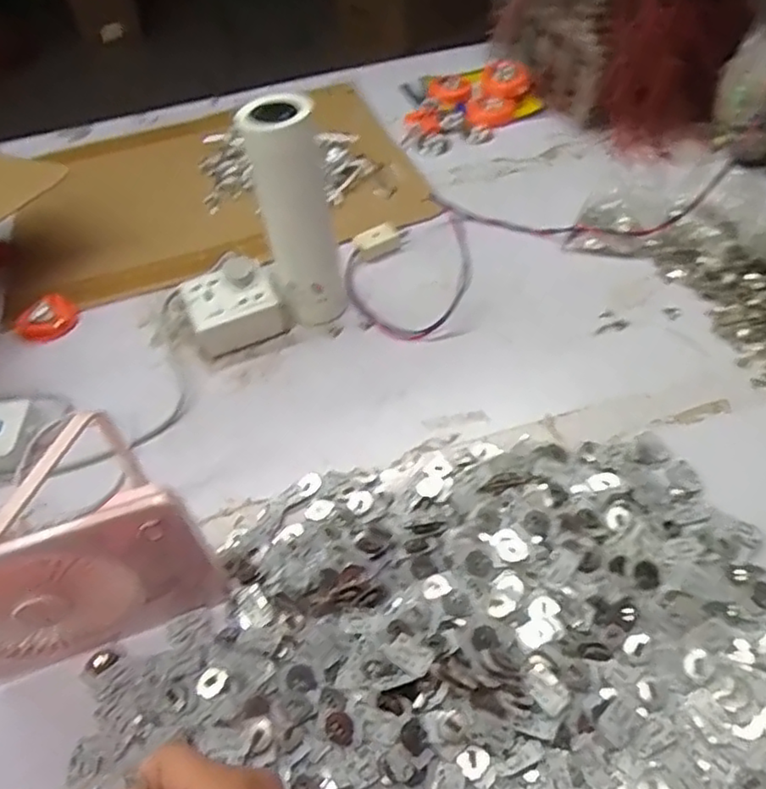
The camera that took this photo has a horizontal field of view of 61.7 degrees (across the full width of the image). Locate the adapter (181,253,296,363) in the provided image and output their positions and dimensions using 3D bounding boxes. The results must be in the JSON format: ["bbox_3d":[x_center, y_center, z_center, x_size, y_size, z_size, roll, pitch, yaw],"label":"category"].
[{"bbox_3d":[-0.161,-0.095,0.677,0.091,0.055,0.096,-25,49,-15],"label":"adapter"}]

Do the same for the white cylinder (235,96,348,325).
[{"bbox_3d":[-0.081,-0.161,0.611,0.065,0.221,0.059,-12,47,-3],"label":"white cylinder"}]

